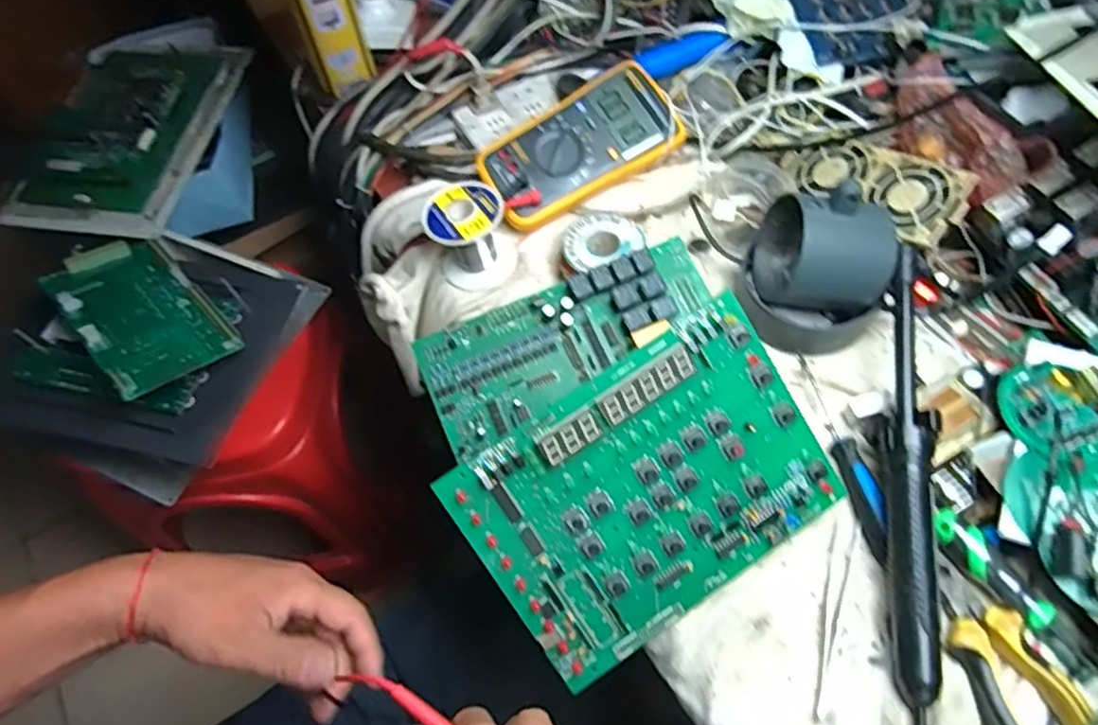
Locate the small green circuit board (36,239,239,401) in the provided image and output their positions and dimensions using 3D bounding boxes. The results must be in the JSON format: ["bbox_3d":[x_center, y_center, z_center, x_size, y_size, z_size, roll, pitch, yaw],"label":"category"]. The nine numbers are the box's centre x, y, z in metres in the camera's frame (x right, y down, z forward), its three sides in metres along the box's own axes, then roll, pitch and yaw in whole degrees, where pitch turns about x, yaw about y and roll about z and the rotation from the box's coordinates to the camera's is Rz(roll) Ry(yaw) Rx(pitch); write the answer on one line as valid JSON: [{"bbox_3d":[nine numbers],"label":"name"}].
[{"bbox_3d":[-0.429,-0.055,0.699,0.118,0.010,0.205,-34,67,-34],"label":"small green circuit board"}]

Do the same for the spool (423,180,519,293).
[{"bbox_3d":[-0.066,-0.105,0.565,0.066,0.070,0.061,-40,65,-17],"label":"spool"}]

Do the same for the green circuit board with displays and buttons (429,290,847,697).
[{"bbox_3d":[0.063,0.081,0.413,0.213,0.009,0.156,-33,98,-5],"label":"green circuit board with displays and buttons"}]

